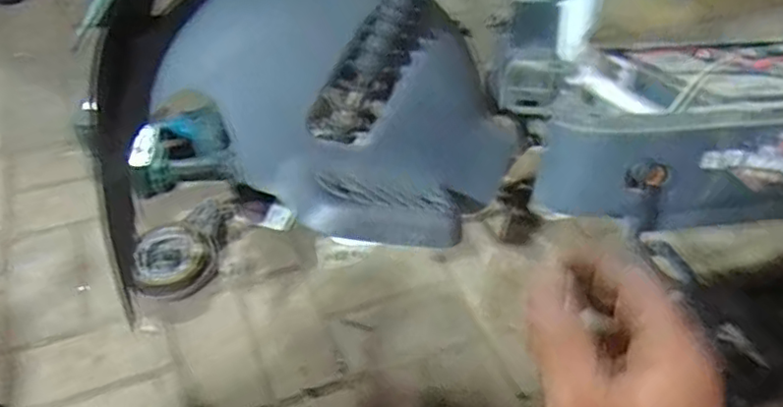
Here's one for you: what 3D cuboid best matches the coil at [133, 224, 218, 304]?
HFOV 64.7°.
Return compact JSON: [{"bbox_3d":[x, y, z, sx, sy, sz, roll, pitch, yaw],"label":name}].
[{"bbox_3d":[-0.310,0.084,0.888,0.111,0.040,0.111,3,47,-3],"label":"coil"}]

